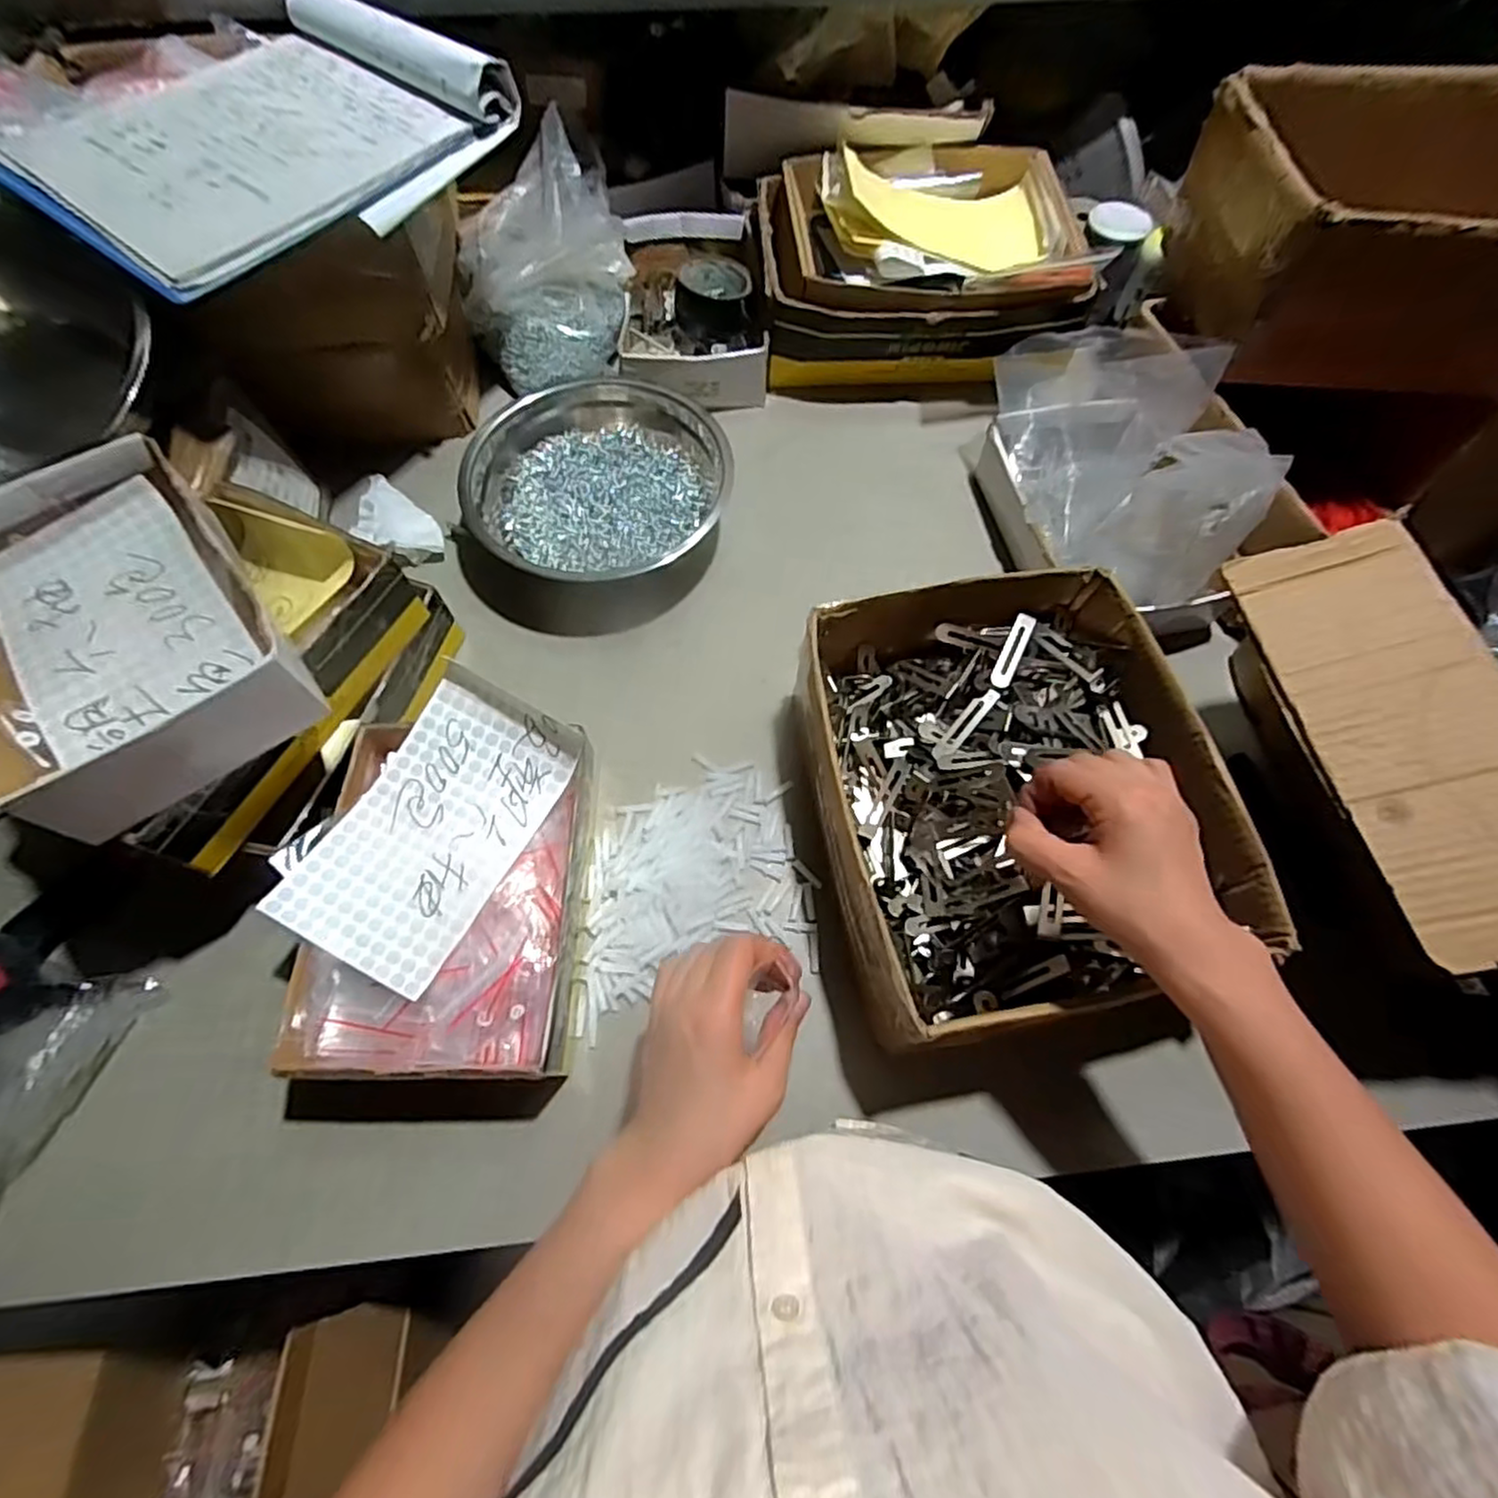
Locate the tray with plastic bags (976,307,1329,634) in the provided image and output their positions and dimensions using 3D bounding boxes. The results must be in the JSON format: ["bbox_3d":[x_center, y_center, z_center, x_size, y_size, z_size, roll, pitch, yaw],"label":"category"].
[{"bbox_3d":[0.339,-0.266,0.658,0.173,0.180,0.294,-14,66,-7],"label":"tray with plastic bags"}]

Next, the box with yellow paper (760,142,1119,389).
[{"bbox_3d":[0.183,-0.527,0.776,0.333,0.129,0.244,-2,65,-1],"label":"box with yellow paper"}]

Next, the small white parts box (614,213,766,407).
[{"bbox_3d":[-0.060,-0.496,0.787,0.156,0.054,0.252,0,65,-1],"label":"small white parts box"}]

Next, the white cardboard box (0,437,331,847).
[{"bbox_3d":[-0.400,-0.075,0.451,0.156,0.080,0.228,-35,70,-15],"label":"white cardboard box"}]

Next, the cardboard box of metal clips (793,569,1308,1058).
[{"bbox_3d":[0.189,0.035,0.531,0.259,0.118,0.315,-12,66,-6],"label":"cardboard box of metal clips"}]

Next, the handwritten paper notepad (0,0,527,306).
[{"bbox_3d":[-0.382,-0.478,0.543,0.240,0.053,0.317,35,70,14],"label":"handwritten paper notepad"}]

